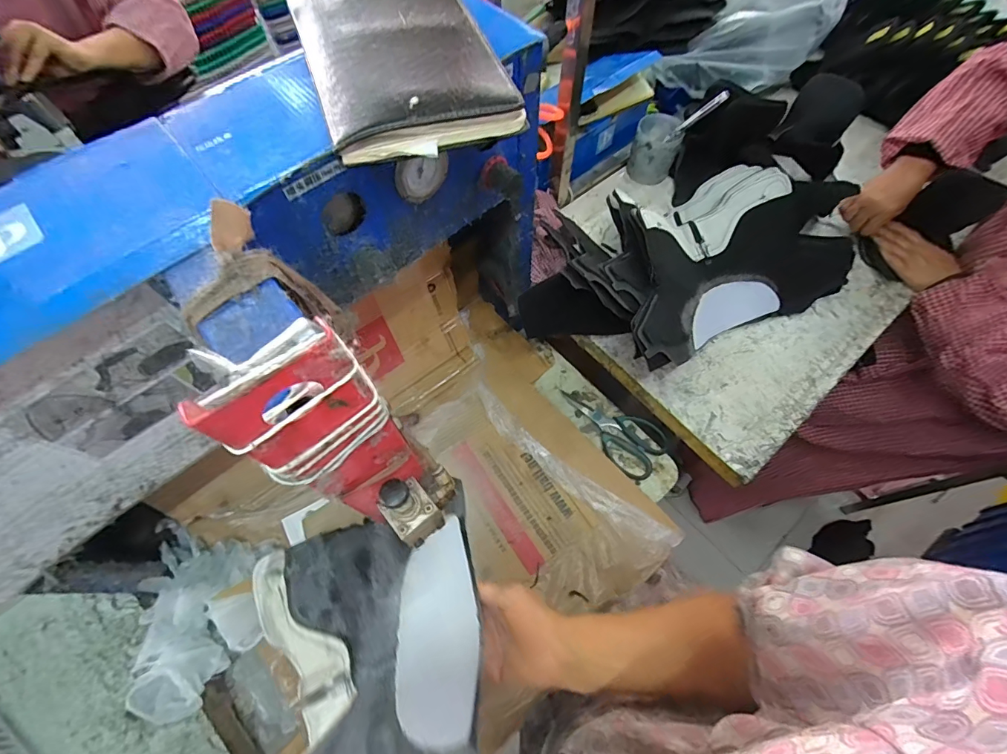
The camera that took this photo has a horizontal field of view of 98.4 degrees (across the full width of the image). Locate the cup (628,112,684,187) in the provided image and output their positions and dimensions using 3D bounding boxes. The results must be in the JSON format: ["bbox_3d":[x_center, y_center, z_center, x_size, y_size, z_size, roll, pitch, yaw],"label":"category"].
[{"bbox_3d":[0.282,-0.428,0.809,0.082,0.094,0.090,0,65,1],"label":"cup"}]

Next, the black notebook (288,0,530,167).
[{"bbox_3d":[-0.082,-0.256,0.348,0.139,0.028,0.198,-20,66,-8],"label":"black notebook"}]

